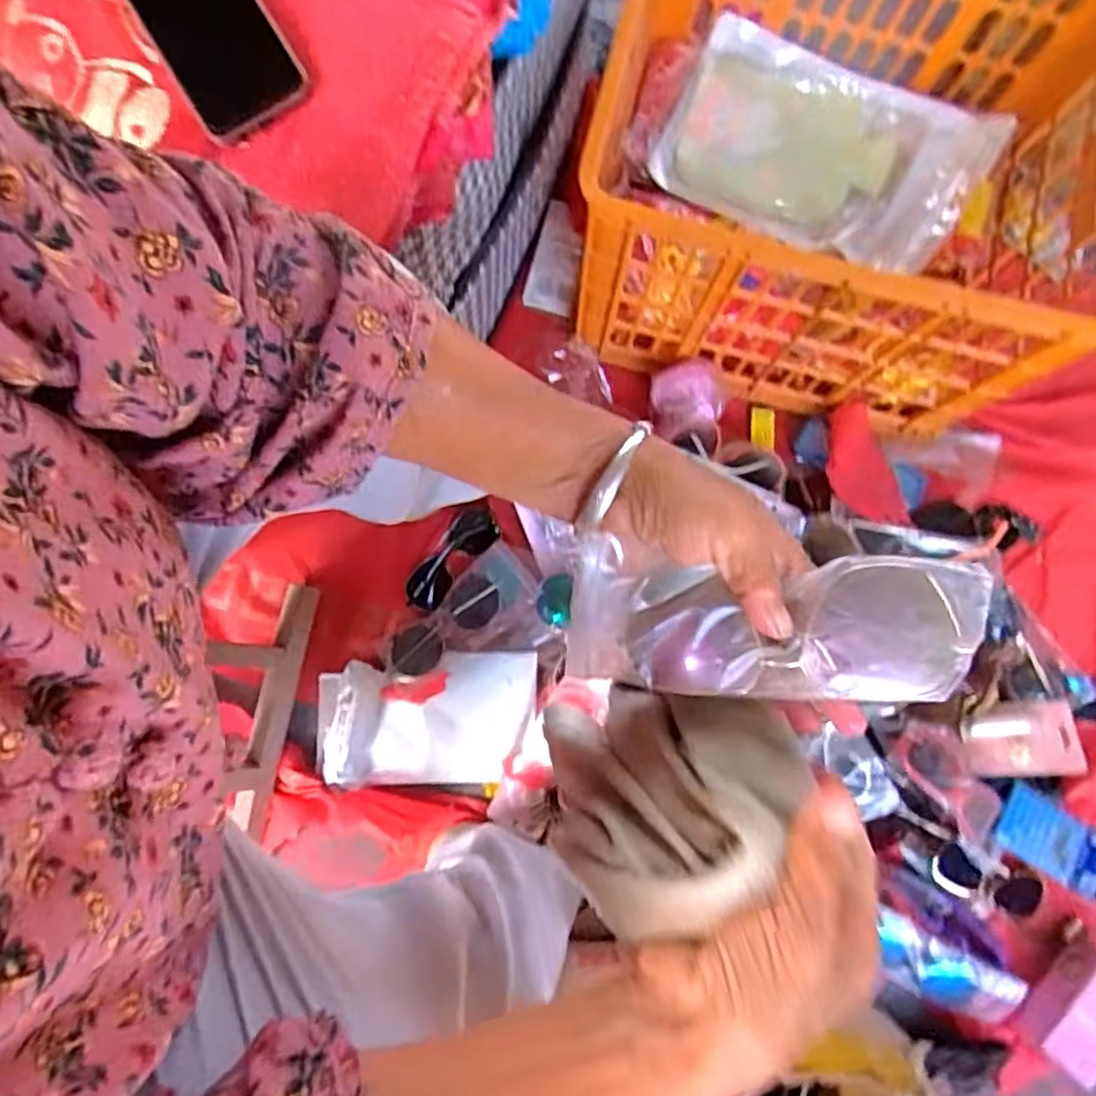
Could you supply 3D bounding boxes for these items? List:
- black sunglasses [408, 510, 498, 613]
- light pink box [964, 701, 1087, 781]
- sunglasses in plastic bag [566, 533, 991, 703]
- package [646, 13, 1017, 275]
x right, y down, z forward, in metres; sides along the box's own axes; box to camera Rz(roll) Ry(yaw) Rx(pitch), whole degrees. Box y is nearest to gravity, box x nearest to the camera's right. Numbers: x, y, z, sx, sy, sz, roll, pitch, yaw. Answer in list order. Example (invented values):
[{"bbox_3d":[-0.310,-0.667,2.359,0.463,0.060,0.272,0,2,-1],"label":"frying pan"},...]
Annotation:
[{"bbox_3d":[-0.104,0.013,0.765,0.042,0.028,0.128,42,94,6],"label":"black sunglasses"},{"bbox_3d":[0.499,0.204,0.735,0.108,0.011,0.074,-9,68,16],"label":"light pink box"},{"bbox_3d":[0.091,0.034,0.304,0.172,0.032,0.061,-2,79,17],"label":"sunglasses in plastic bag"},{"bbox_3d":[0.311,-0.449,0.781,0.346,0.044,0.215,23,80,3],"label":"package"}]

